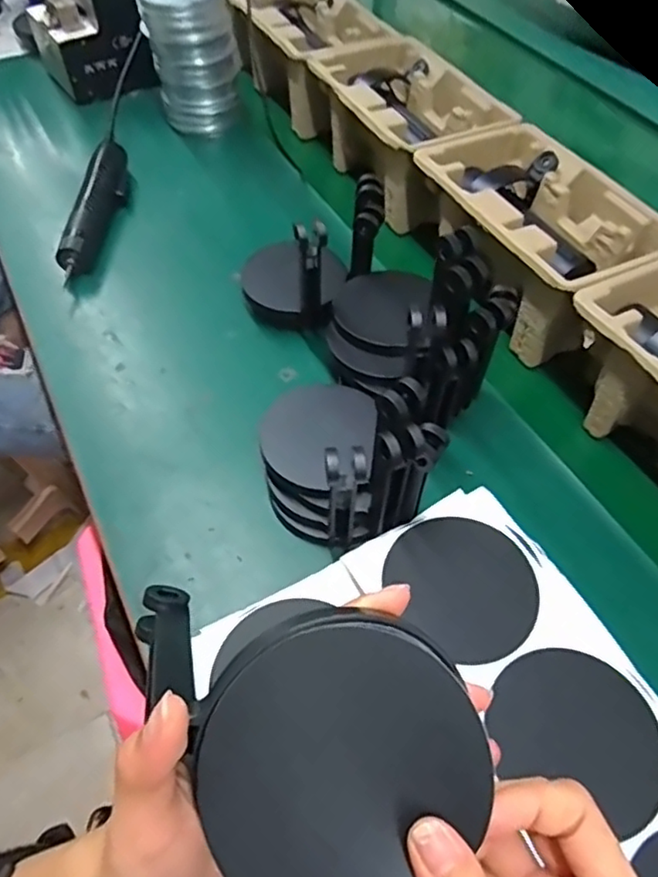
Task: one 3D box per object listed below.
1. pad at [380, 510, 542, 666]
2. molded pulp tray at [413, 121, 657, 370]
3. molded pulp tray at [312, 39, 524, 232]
[{"bbox_3d":[0.085,0.090,0.384,0.085,0.005,0.092,1,57,-1],"label":"pad"},{"bbox_3d":[0.198,-0.195,0.586,0.145,0.096,0.221,-23,61,-16],"label":"molded pulp tray"},{"bbox_3d":[0.087,-0.352,0.697,0.151,0.098,0.221,-28,62,-18],"label":"molded pulp tray"}]

